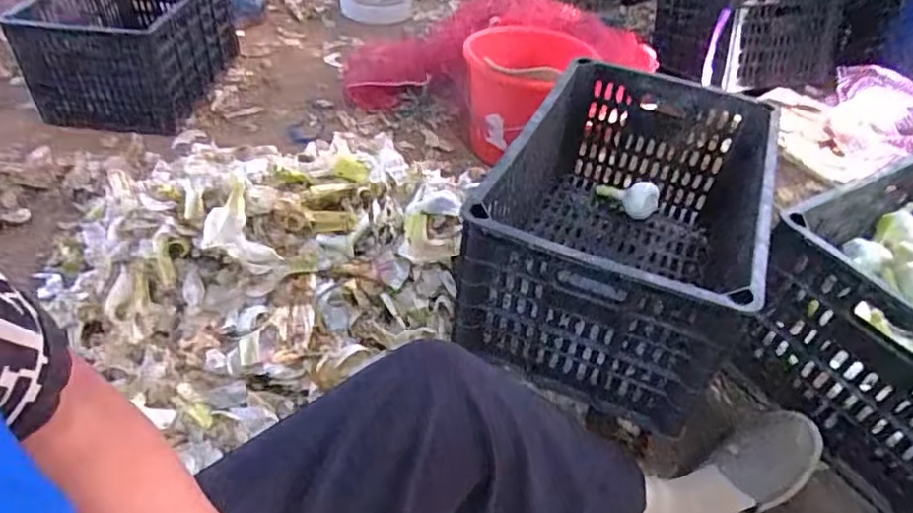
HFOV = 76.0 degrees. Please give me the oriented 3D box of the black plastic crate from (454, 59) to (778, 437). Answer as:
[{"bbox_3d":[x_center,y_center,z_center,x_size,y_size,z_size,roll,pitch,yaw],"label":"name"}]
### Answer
[{"bbox_3d":[0.218,-0.043,0.768,0.288,0.220,0.433,21,44,17],"label":"black plastic crate"}]

